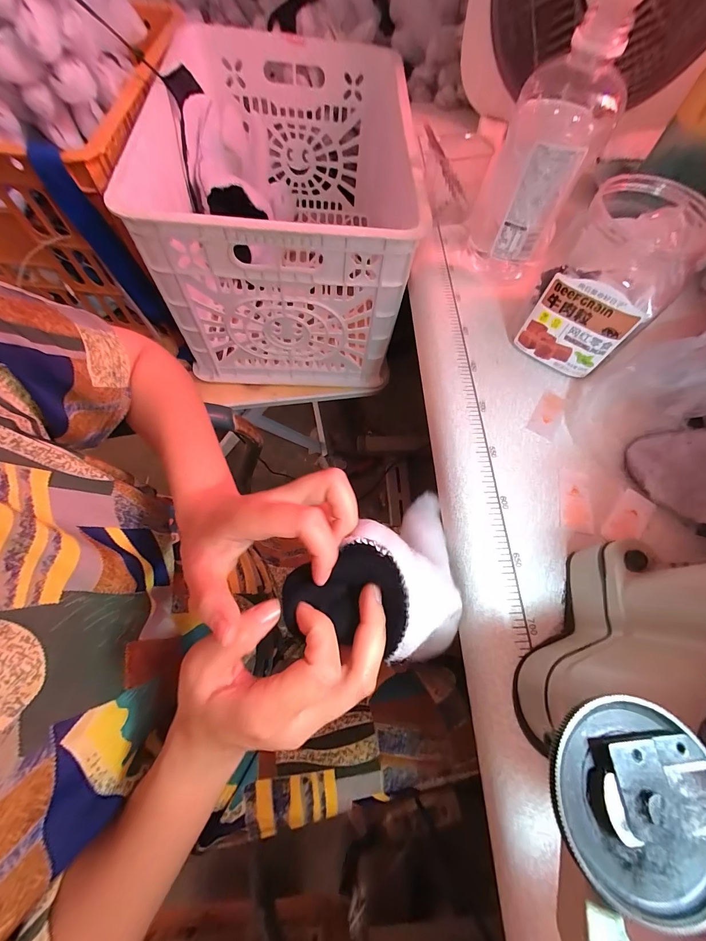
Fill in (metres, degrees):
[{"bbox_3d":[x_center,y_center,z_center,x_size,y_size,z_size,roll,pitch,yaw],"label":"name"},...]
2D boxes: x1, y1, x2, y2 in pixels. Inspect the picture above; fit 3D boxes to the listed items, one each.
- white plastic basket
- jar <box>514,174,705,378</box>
[{"bbox_3d":[-0.089,-0.407,0.576,0.358,0.286,0.466,1,67,-3],"label":"white plastic basket"},{"bbox_3d":[0.234,-0.174,0.318,0.097,0.138,0.097,33,69,10],"label":"jar"}]

